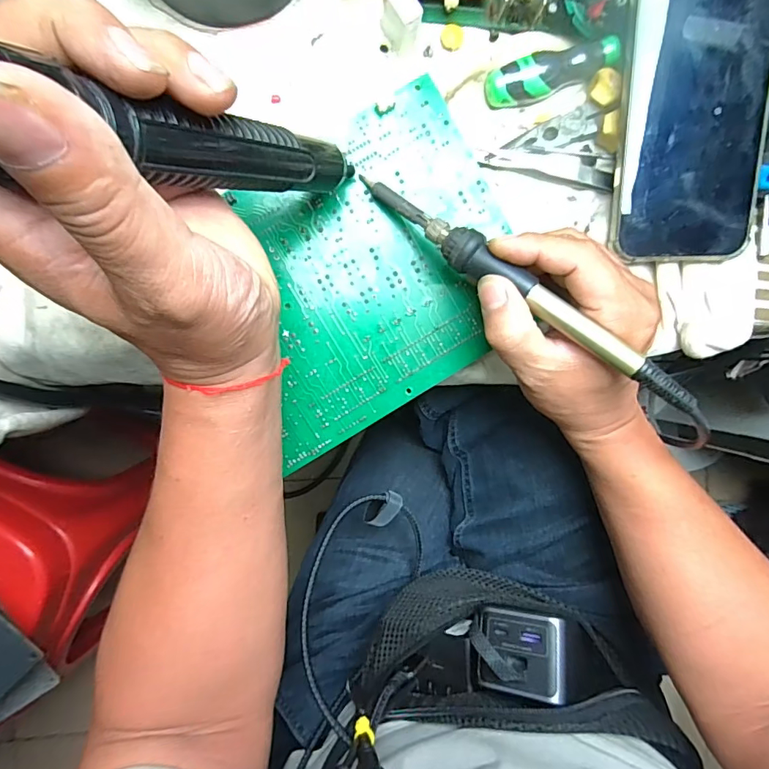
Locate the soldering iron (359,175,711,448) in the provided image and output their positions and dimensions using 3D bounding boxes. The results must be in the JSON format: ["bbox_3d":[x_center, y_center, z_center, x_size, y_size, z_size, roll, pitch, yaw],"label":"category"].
[{"bbox_3d":[0.076,-0.043,0.243,0.214,0.015,0.021,40,89,10],"label":"soldering iron"}]

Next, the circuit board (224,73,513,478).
[{"bbox_3d":[-0.011,-0.064,0.281,0.180,0.004,0.154,-31,98,-1],"label":"circuit board"}]

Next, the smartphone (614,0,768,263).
[{"bbox_3d":[0.173,-0.151,0.258,0.078,0.007,0.157,-1,104,6],"label":"smartphone"}]

